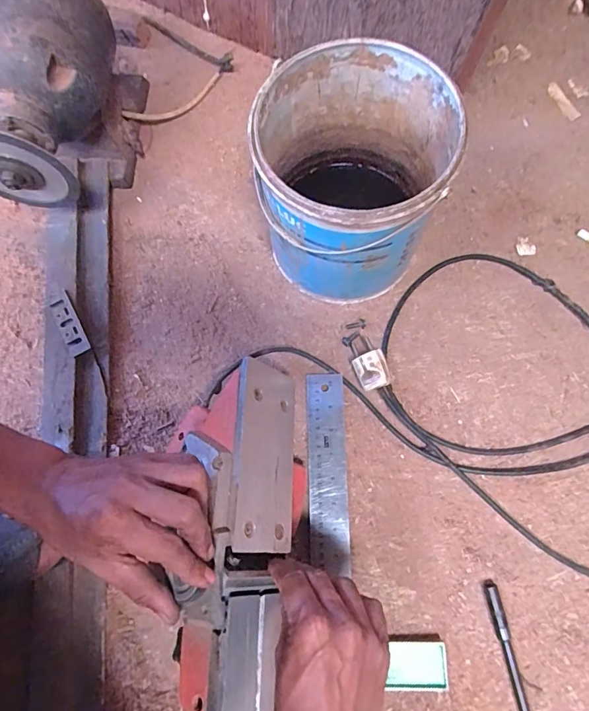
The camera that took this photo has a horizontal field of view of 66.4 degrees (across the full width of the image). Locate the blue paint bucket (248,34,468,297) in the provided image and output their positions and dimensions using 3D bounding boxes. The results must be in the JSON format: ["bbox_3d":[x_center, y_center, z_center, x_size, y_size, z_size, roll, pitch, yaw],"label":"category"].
[{"bbox_3d":[0.053,-0.169,0.463,0.169,0.189,0.183,0,74,0],"label":"blue paint bucket"}]

